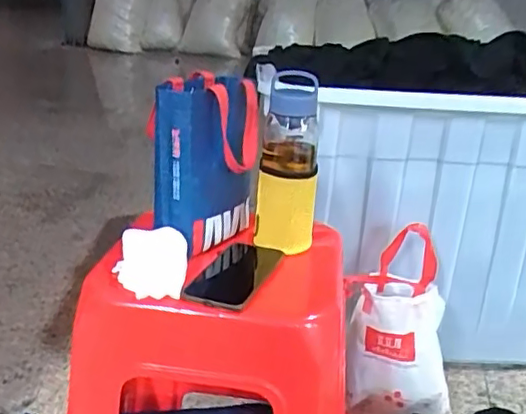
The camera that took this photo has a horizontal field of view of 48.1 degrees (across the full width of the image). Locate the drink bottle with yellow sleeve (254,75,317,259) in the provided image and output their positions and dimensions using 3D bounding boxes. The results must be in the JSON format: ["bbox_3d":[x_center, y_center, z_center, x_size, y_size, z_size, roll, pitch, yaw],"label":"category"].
[{"bbox_3d":[0.033,-0.062,0.787,0.074,0.235,0.089,4,21,1],"label":"drink bottle with yellow sleeve"}]

